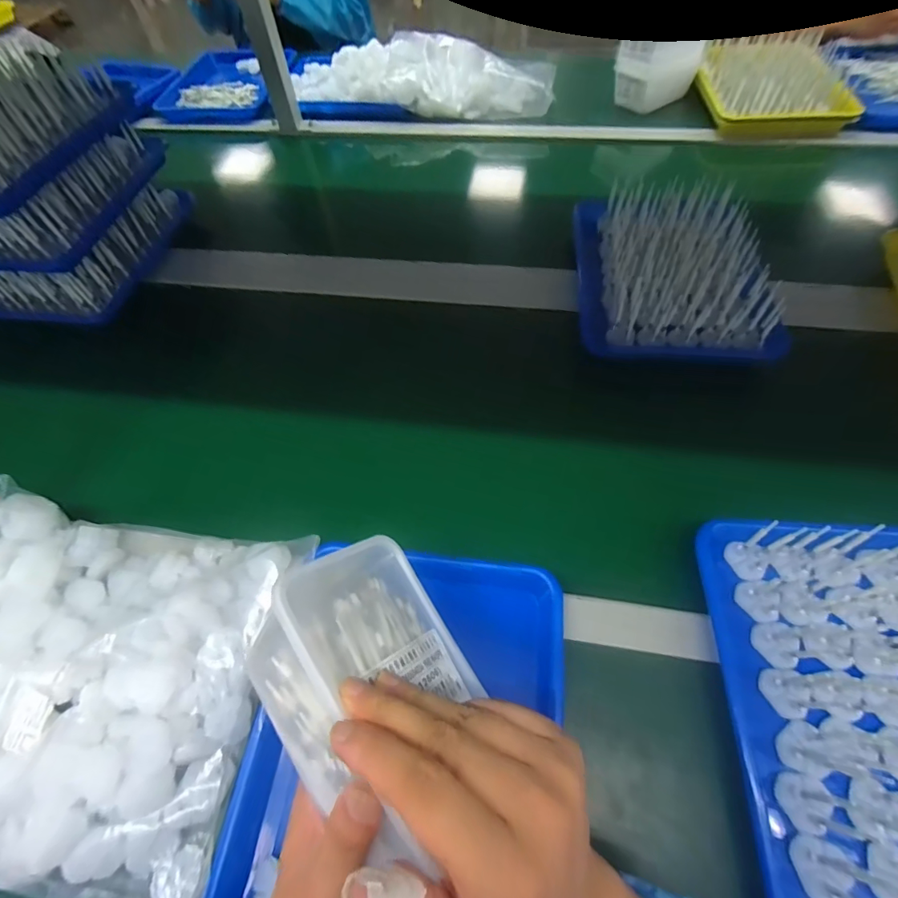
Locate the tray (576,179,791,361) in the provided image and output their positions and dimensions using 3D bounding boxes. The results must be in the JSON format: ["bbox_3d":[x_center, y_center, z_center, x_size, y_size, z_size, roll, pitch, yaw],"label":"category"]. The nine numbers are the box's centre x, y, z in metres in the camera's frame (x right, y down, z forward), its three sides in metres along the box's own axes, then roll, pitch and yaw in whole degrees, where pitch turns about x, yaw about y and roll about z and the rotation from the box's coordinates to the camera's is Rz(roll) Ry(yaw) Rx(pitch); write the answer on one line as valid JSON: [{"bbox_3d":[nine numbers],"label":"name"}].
[{"bbox_3d":[0.301,-0.256,0.620,0.229,0.090,0.318,1,59,4],"label":"tray"}]

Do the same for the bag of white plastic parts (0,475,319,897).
[{"bbox_3d":[-0.321,0.190,0.395,0.317,0.072,0.281,9,60,9],"label":"bag of white plastic parts"}]

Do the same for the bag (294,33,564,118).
[{"bbox_3d":[-0.067,-0.800,0.964,0.576,0.094,0.191,8,60,8],"label":"bag"}]

